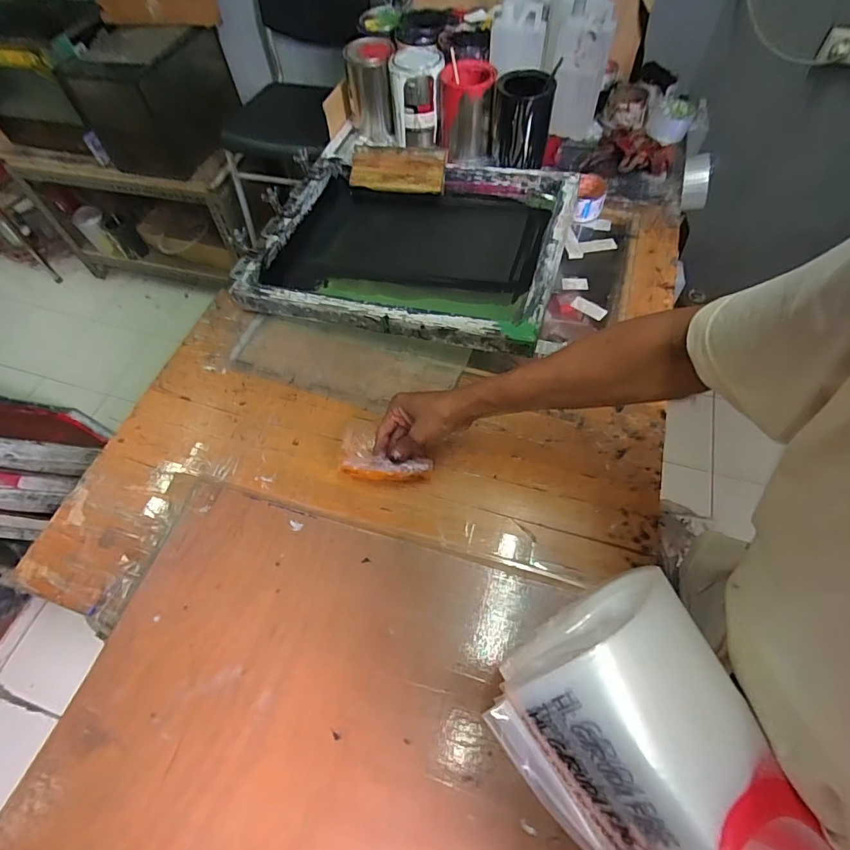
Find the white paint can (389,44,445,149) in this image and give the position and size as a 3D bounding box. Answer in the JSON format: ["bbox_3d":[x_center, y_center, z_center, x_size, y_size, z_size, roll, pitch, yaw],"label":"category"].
[{"bbox_3d":[-0.017,-0.671,0.952,0.104,0.150,0.114,2,59,4],"label":"white paint can"}]

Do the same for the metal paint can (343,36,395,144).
[{"bbox_3d":[-0.115,-0.726,0.994,0.100,0.153,0.121,-1,59,2],"label":"metal paint can"}]

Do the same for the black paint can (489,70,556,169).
[{"bbox_3d":[0.186,-0.597,0.906,0.115,0.136,0.120,7,60,6],"label":"black paint can"}]

